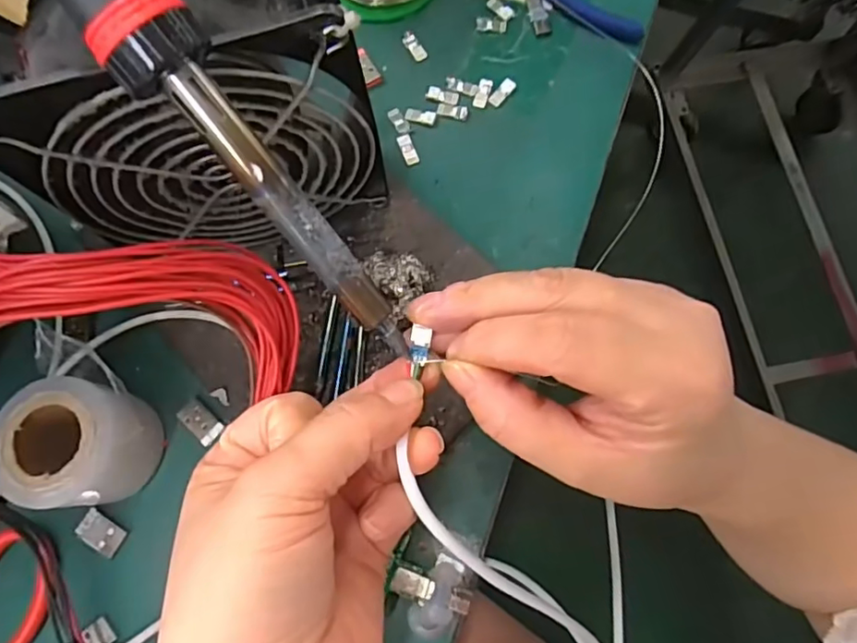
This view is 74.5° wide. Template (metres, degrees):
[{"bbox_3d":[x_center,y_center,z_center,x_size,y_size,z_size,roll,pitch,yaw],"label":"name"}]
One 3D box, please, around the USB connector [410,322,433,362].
[{"bbox_3d":[-0.003,0.007,0.185,0.006,0.004,0.011,5,74,3],"label":"USB connector"}]

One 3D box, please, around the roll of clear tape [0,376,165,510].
[{"bbox_3d":[-0.140,0.049,0.227,0.047,0.039,0.046,0,74,1],"label":"roll of clear tape"}]

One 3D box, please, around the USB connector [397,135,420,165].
[{"bbox_3d":[-0.010,-0.086,0.281,0.007,0.004,0.017,-21,75,-4],"label":"USB connector"}]

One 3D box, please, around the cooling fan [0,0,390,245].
[{"bbox_3d":[-0.079,-0.068,0.215,0.119,0.122,0.054,-11,74,-2],"label":"cooling fan"}]

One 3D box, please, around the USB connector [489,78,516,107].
[{"bbox_3d":[0.038,-0.117,0.288,0.007,0.004,0.015,39,79,11],"label":"USB connector"}]

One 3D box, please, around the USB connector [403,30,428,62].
[{"bbox_3d":[-0.008,-0.146,0.297,0.008,0.004,0.018,-34,76,-8],"label":"USB connector"}]

